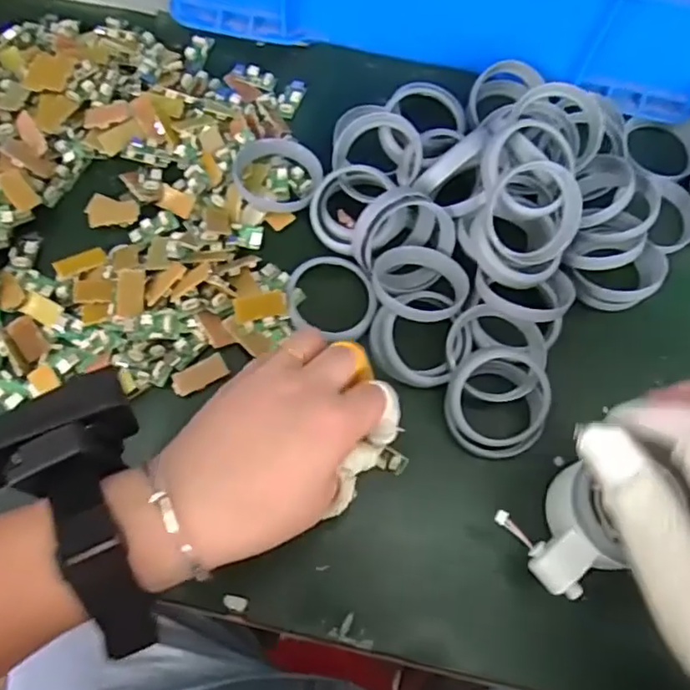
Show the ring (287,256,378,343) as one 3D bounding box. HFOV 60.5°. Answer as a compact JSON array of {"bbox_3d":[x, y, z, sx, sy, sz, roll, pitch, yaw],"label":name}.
[{"bbox_3d":[-0.008,-0.031,0.378,0.056,0.013,0.056,0,69,-1],"label":"ring"}]

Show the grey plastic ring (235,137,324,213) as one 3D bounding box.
[{"bbox_3d":[-0.044,-0.117,0.401,0.057,0.014,0.058,0,69,-1],"label":"grey plastic ring"}]

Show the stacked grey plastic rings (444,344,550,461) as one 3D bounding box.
[{"bbox_3d":[0.089,0.034,0.349,0.059,0.020,0.063,0,91,-7],"label":"stacked grey plastic rings"}]

